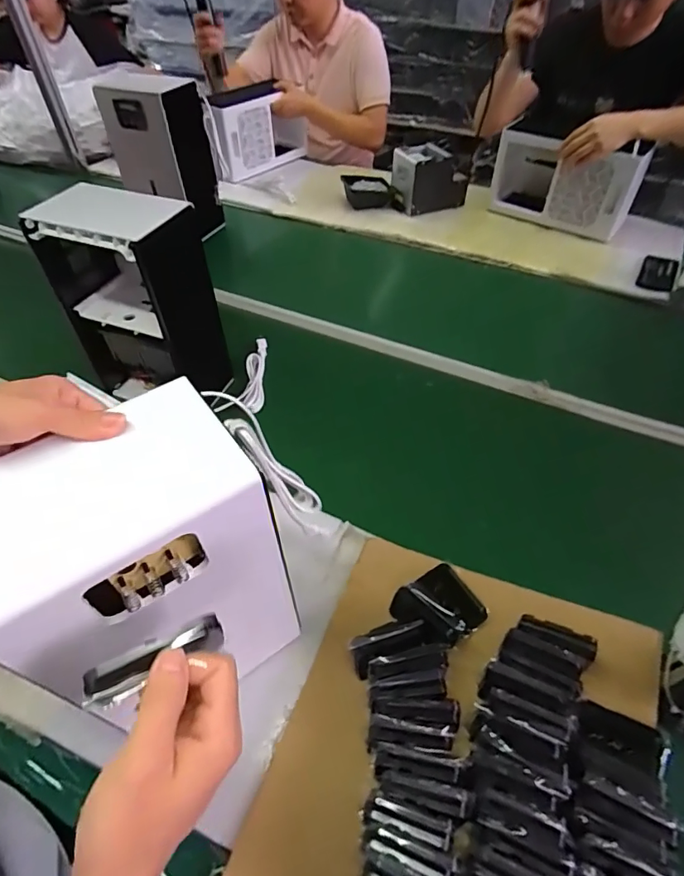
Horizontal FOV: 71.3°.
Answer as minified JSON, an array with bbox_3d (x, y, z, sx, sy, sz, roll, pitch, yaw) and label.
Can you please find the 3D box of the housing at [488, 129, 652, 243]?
[{"bbox_3d":[0.578,-0.685,1.268,0.366,0.186,0.118,29,58,25],"label":"housing"}]

